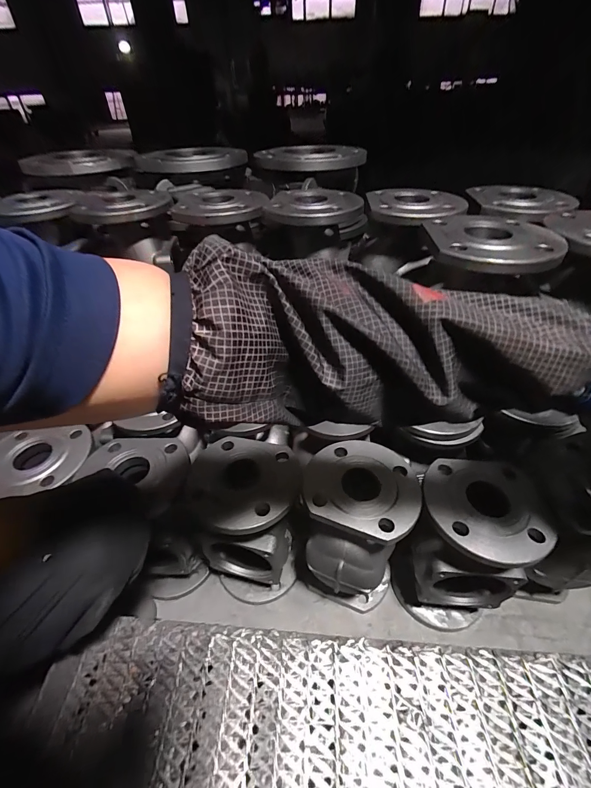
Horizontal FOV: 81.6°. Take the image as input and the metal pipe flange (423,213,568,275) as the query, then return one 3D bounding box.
[{"bbox_3d":[0.220,-0.174,0.389,0.128,0.017,0.140,5,42,7],"label":"metal pipe flange"}]

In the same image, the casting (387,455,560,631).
[{"bbox_3d":[0.247,0.238,0.533,0.144,0.266,0.143,-1,42,1],"label":"casting"}]

